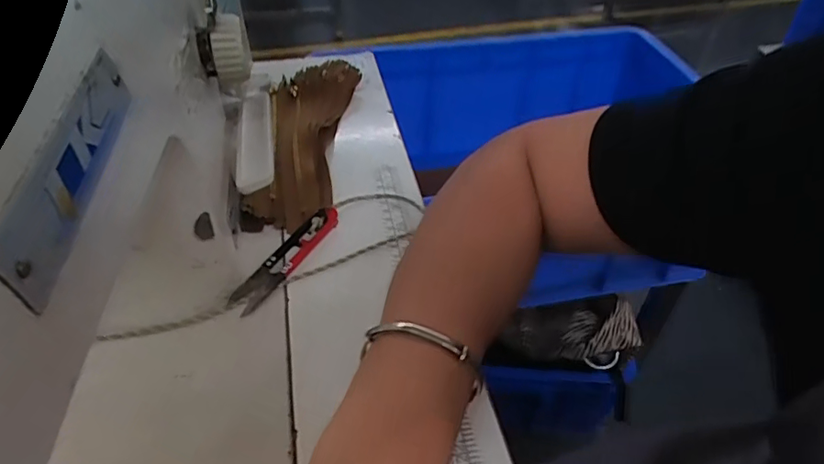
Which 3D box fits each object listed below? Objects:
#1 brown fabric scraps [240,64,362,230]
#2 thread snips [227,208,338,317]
[{"bbox_3d":[-0.096,-0.084,0.475,0.080,0.034,0.206,2,44,1],"label":"brown fabric scraps"},{"bbox_3d":[-0.088,0.016,0.382,0.023,0.013,0.098,23,48,22],"label":"thread snips"}]

